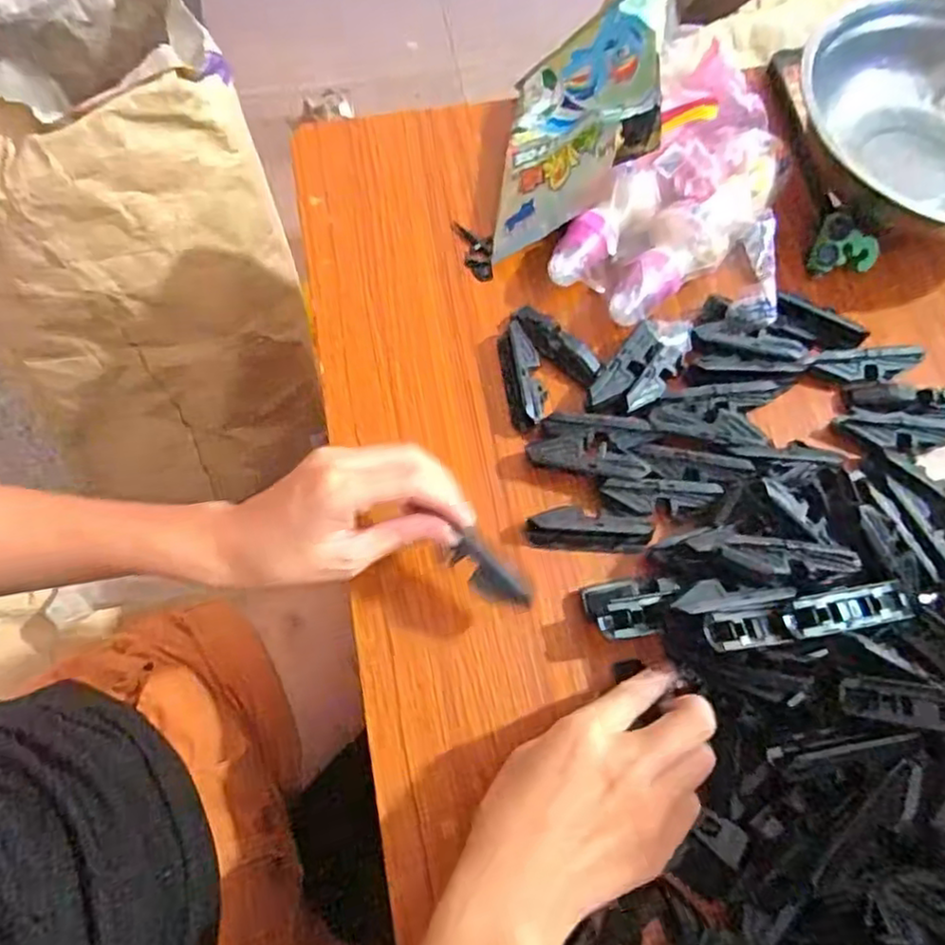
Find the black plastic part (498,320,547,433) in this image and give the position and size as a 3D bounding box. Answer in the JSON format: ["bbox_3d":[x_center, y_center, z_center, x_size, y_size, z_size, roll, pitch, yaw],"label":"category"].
[{"bbox_3d":[0.031,-0.062,0.422,0.024,0.032,0.070,-8,70,-4],"label":"black plastic part"}]

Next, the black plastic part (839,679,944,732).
[{"bbox_3d":[0.218,0.113,0.319,0.072,0.004,0.021,5,53,22],"label":"black plastic part"}]

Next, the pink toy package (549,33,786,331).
[{"bbox_3d":[0.146,-0.171,0.422,0.136,0.075,0.168,28,72,9],"label":"pink toy package"}]

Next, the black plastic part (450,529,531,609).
[{"bbox_3d":[0.009,0.052,0.332,0.045,0.021,0.017,42,75,13],"label":"black plastic part"}]

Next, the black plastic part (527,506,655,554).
[{"bbox_3d":[0.069,0.032,0.386,0.071,0.019,0.023,2,70,0],"label":"black plastic part"}]

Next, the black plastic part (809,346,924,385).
[{"bbox_3d":[0.252,-0.066,0.426,0.067,0.021,0.019,-4,70,-2],"label":"black plastic part"}]

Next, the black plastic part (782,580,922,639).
[{"bbox_3d":[0.201,0.071,0.348,0.082,0.009,0.021,-6,70,-16],"label":"black plastic part"}]

